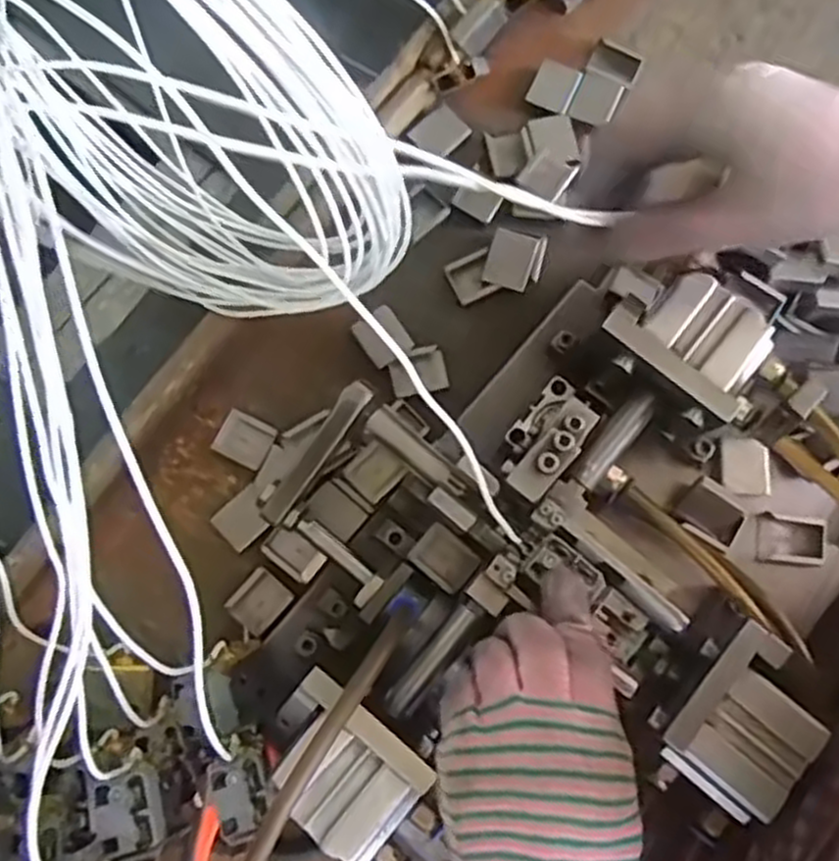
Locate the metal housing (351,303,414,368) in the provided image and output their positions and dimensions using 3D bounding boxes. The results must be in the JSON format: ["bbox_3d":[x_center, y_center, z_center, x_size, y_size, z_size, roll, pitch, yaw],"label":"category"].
[{"bbox_3d":[-0.021,-0.055,0.454,0.027,0.008,0.030,-37,81,-6],"label":"metal housing"}]

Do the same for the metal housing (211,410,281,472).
[{"bbox_3d":[-0.099,0.005,0.444,0.029,0.007,0.027,29,81,6],"label":"metal housing"}]

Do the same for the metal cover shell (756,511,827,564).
[{"bbox_3d":[0.204,0.060,0.430,0.034,0.012,0.025,8,79,2],"label":"metal cover shell"}]

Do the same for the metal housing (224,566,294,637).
[{"bbox_3d":[-0.087,0.094,0.430,0.026,0.011,0.029,42,82,8],"label":"metal housing"}]

